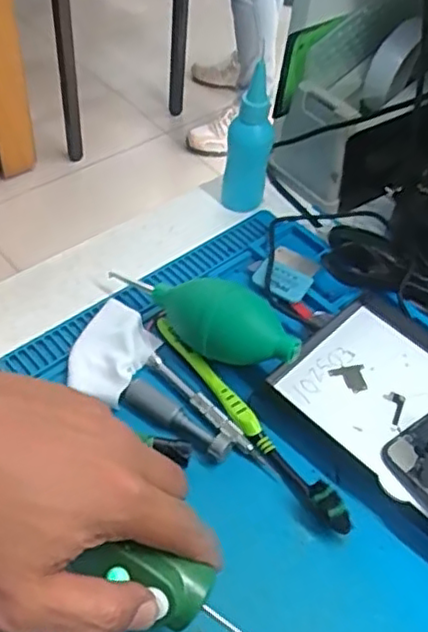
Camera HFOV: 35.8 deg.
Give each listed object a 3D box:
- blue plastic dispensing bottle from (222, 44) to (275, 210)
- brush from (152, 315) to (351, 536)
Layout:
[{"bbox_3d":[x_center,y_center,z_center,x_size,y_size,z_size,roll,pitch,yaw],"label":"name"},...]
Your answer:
[{"bbox_3d":[0.026,-0.136,0.512,0.031,0.112,0.027,27,55,17],"label":"blue plastic dispensing bottle"},{"bbox_3d":[0.019,0.060,0.411,0.015,0.019,0.181,-28,58,-23],"label":"brush"}]

